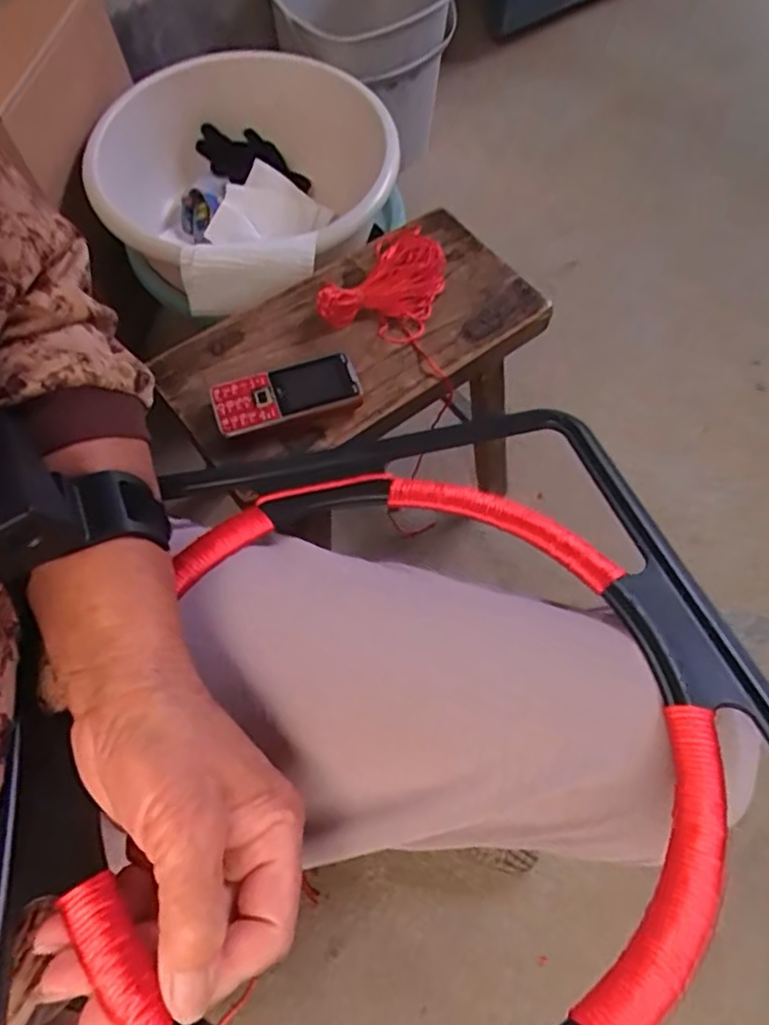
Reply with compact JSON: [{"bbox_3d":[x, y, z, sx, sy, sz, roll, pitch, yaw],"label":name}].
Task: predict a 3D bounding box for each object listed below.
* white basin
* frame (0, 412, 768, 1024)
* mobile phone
[{"bbox_3d":[-0.215,-0.494,0.904,0.362,0.135,0.365,1,64,-2],"label":"white basin"},{"bbox_3d":[0.000,0.084,0.284,0.329,0.017,0.336,-11,49,-7],"label":"frame"},{"bbox_3d":[-0.089,-0.110,0.589,0.130,0.009,0.053,-18,66,-11],"label":"mobile phone"}]

